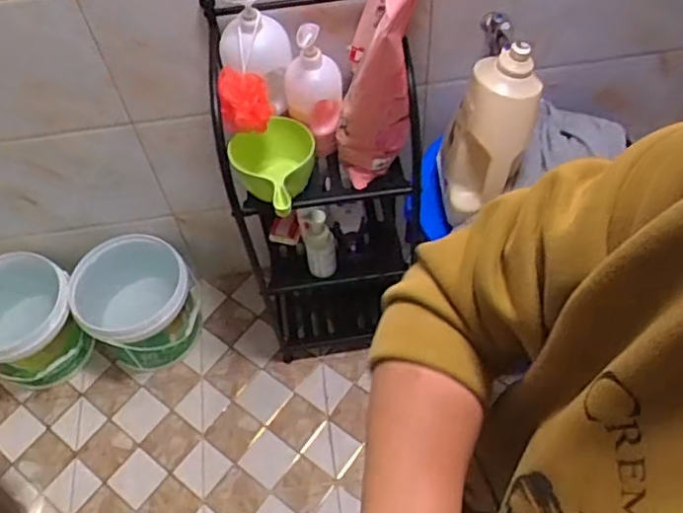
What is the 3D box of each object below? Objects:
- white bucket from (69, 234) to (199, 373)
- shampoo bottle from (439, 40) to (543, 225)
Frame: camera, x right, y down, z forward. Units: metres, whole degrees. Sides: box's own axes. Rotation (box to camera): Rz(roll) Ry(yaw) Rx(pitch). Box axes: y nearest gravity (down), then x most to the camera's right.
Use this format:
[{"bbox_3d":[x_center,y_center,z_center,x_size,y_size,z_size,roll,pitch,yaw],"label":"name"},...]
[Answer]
[{"bbox_3d":[-0.484,0.122,1.574,0.266,0.285,0.245,-2,56,3],"label":"white bucket"},{"bbox_3d":[0.252,-0.211,1.107,0.121,0.314,0.080,31,39,23],"label":"shampoo bottle"}]

